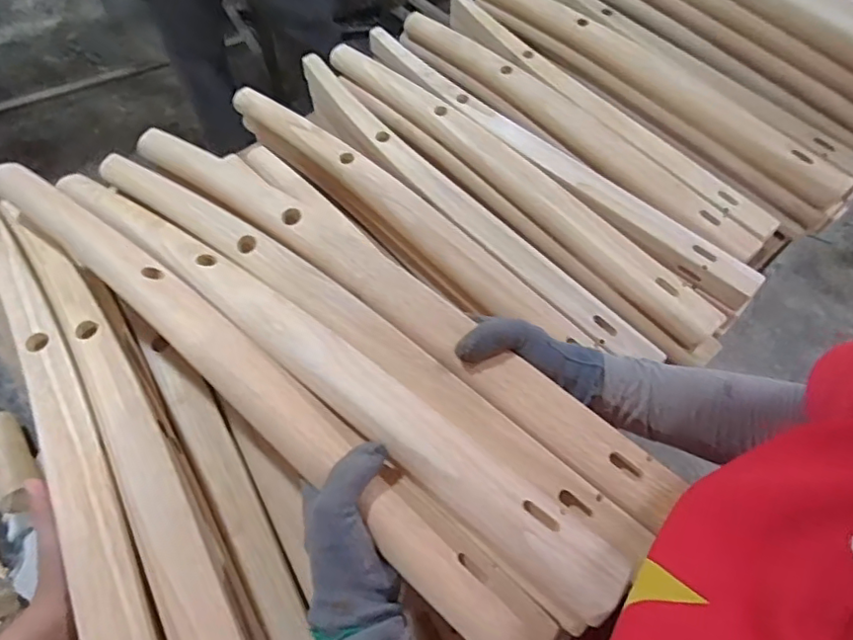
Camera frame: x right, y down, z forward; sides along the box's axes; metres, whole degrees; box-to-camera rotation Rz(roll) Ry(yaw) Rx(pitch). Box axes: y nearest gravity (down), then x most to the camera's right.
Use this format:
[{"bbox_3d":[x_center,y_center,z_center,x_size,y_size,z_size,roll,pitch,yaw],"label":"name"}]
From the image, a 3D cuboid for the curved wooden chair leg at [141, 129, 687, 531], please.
[{"bbox_3d":[-0.039,-0.033,0.483,0.559,0.021,0.061,37,66,17],"label":"curved wooden chair leg"}]

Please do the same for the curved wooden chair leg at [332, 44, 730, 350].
[{"bbox_3d":[0.093,-0.175,0.676,0.061,0.037,0.591,-38,68,-21],"label":"curved wooden chair leg"}]

